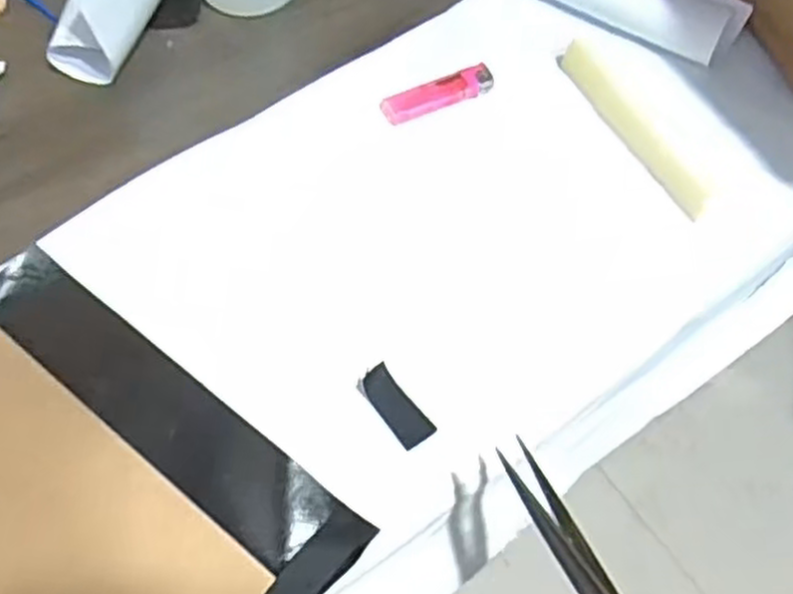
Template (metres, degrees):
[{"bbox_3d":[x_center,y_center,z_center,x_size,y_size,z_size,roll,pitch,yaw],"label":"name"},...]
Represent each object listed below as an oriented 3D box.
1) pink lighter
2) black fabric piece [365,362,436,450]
[{"bbox_3d":[0.028,-0.135,0.513,0.076,0.009,0.020,-21,62,-12],"label":"pink lighter"},{"bbox_3d":[0.000,0.058,0.404,0.017,0.013,0.044,-35,66,-18],"label":"black fabric piece"}]

